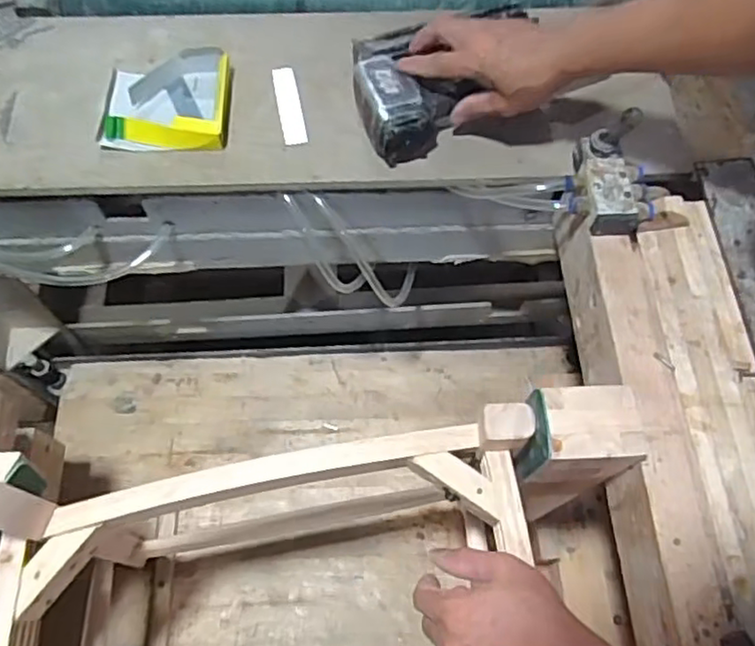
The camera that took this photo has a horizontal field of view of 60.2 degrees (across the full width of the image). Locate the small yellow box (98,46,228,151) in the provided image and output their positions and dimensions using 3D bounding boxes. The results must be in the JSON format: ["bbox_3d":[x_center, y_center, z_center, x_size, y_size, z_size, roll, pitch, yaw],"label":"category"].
[{"bbox_3d":[-0.232,-0.252,0.733,0.138,0.036,0.140,2,64,1],"label":"small yellow box"}]

